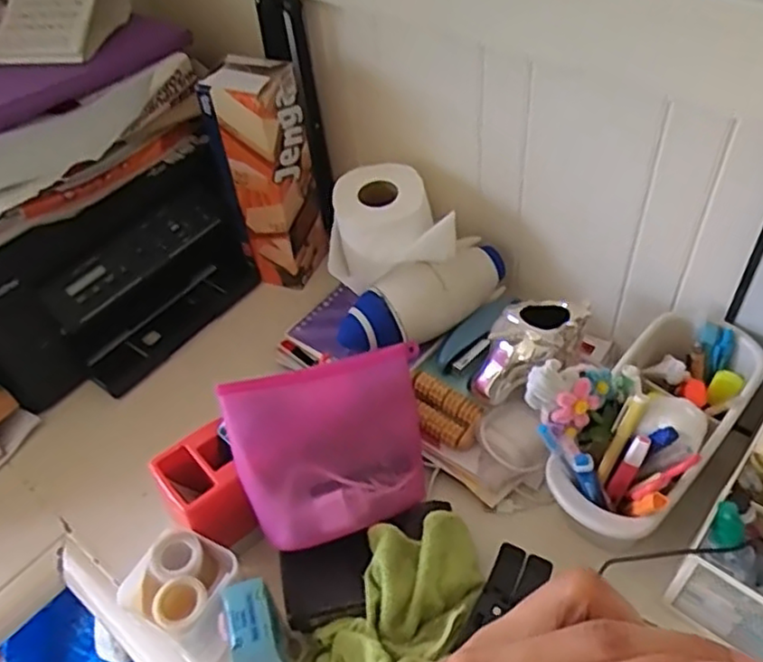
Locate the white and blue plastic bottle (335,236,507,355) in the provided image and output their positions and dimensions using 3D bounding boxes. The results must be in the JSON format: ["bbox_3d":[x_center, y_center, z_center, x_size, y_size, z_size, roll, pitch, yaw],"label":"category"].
[{"bbox_3d":[0.047,-0.043,0.721,0.197,0.061,0.078,-35,53,-24],"label":"white and blue plastic bottle"}]

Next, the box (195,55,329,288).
[{"bbox_3d":[-0.133,-0.183,0.809,0.085,0.266,0.086,15,50,19],"label":"box"}]

